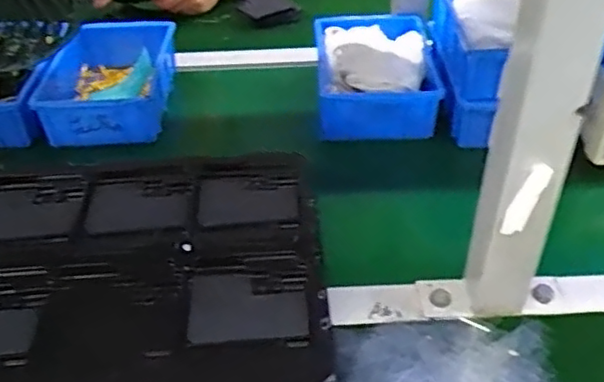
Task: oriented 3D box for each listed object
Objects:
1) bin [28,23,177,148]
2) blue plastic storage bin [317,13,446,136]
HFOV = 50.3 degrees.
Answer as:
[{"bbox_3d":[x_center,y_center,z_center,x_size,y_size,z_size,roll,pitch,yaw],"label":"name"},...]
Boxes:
[{"bbox_3d":[-0.229,-0.130,0.767,0.138,0.080,0.172,-4,40,-3],"label":"bin"},{"bbox_3d":[0.087,-0.150,0.773,0.140,0.059,0.205,-1,40,0],"label":"blue plastic storage bin"}]

